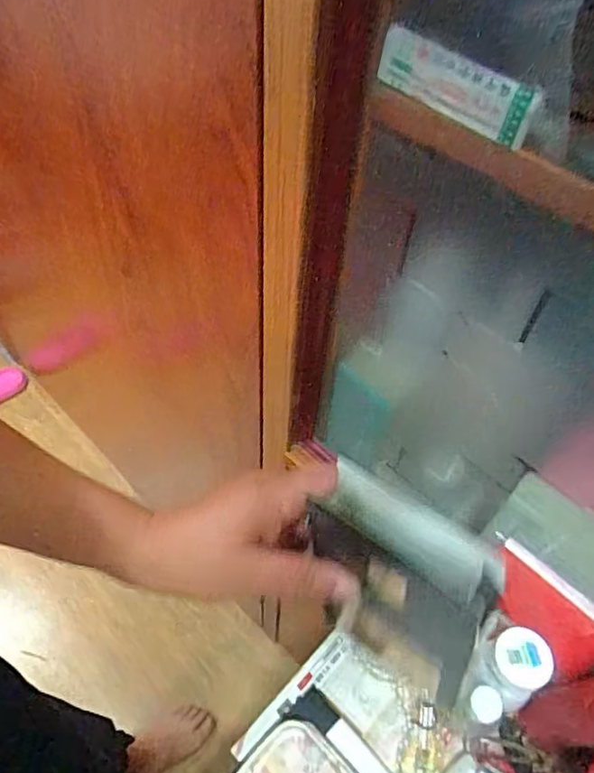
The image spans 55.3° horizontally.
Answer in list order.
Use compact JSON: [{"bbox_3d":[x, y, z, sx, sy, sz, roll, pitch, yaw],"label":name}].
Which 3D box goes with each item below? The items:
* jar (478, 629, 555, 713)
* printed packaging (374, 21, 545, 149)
[{"bbox_3d":[0.157,0.206,0.412,0.043,0.056,0.043,2,53,-2],"label":"jar"},{"bbox_3d":[0.073,-0.141,0.265,0.083,0.027,0.010,33,54,11],"label":"printed packaging"}]

